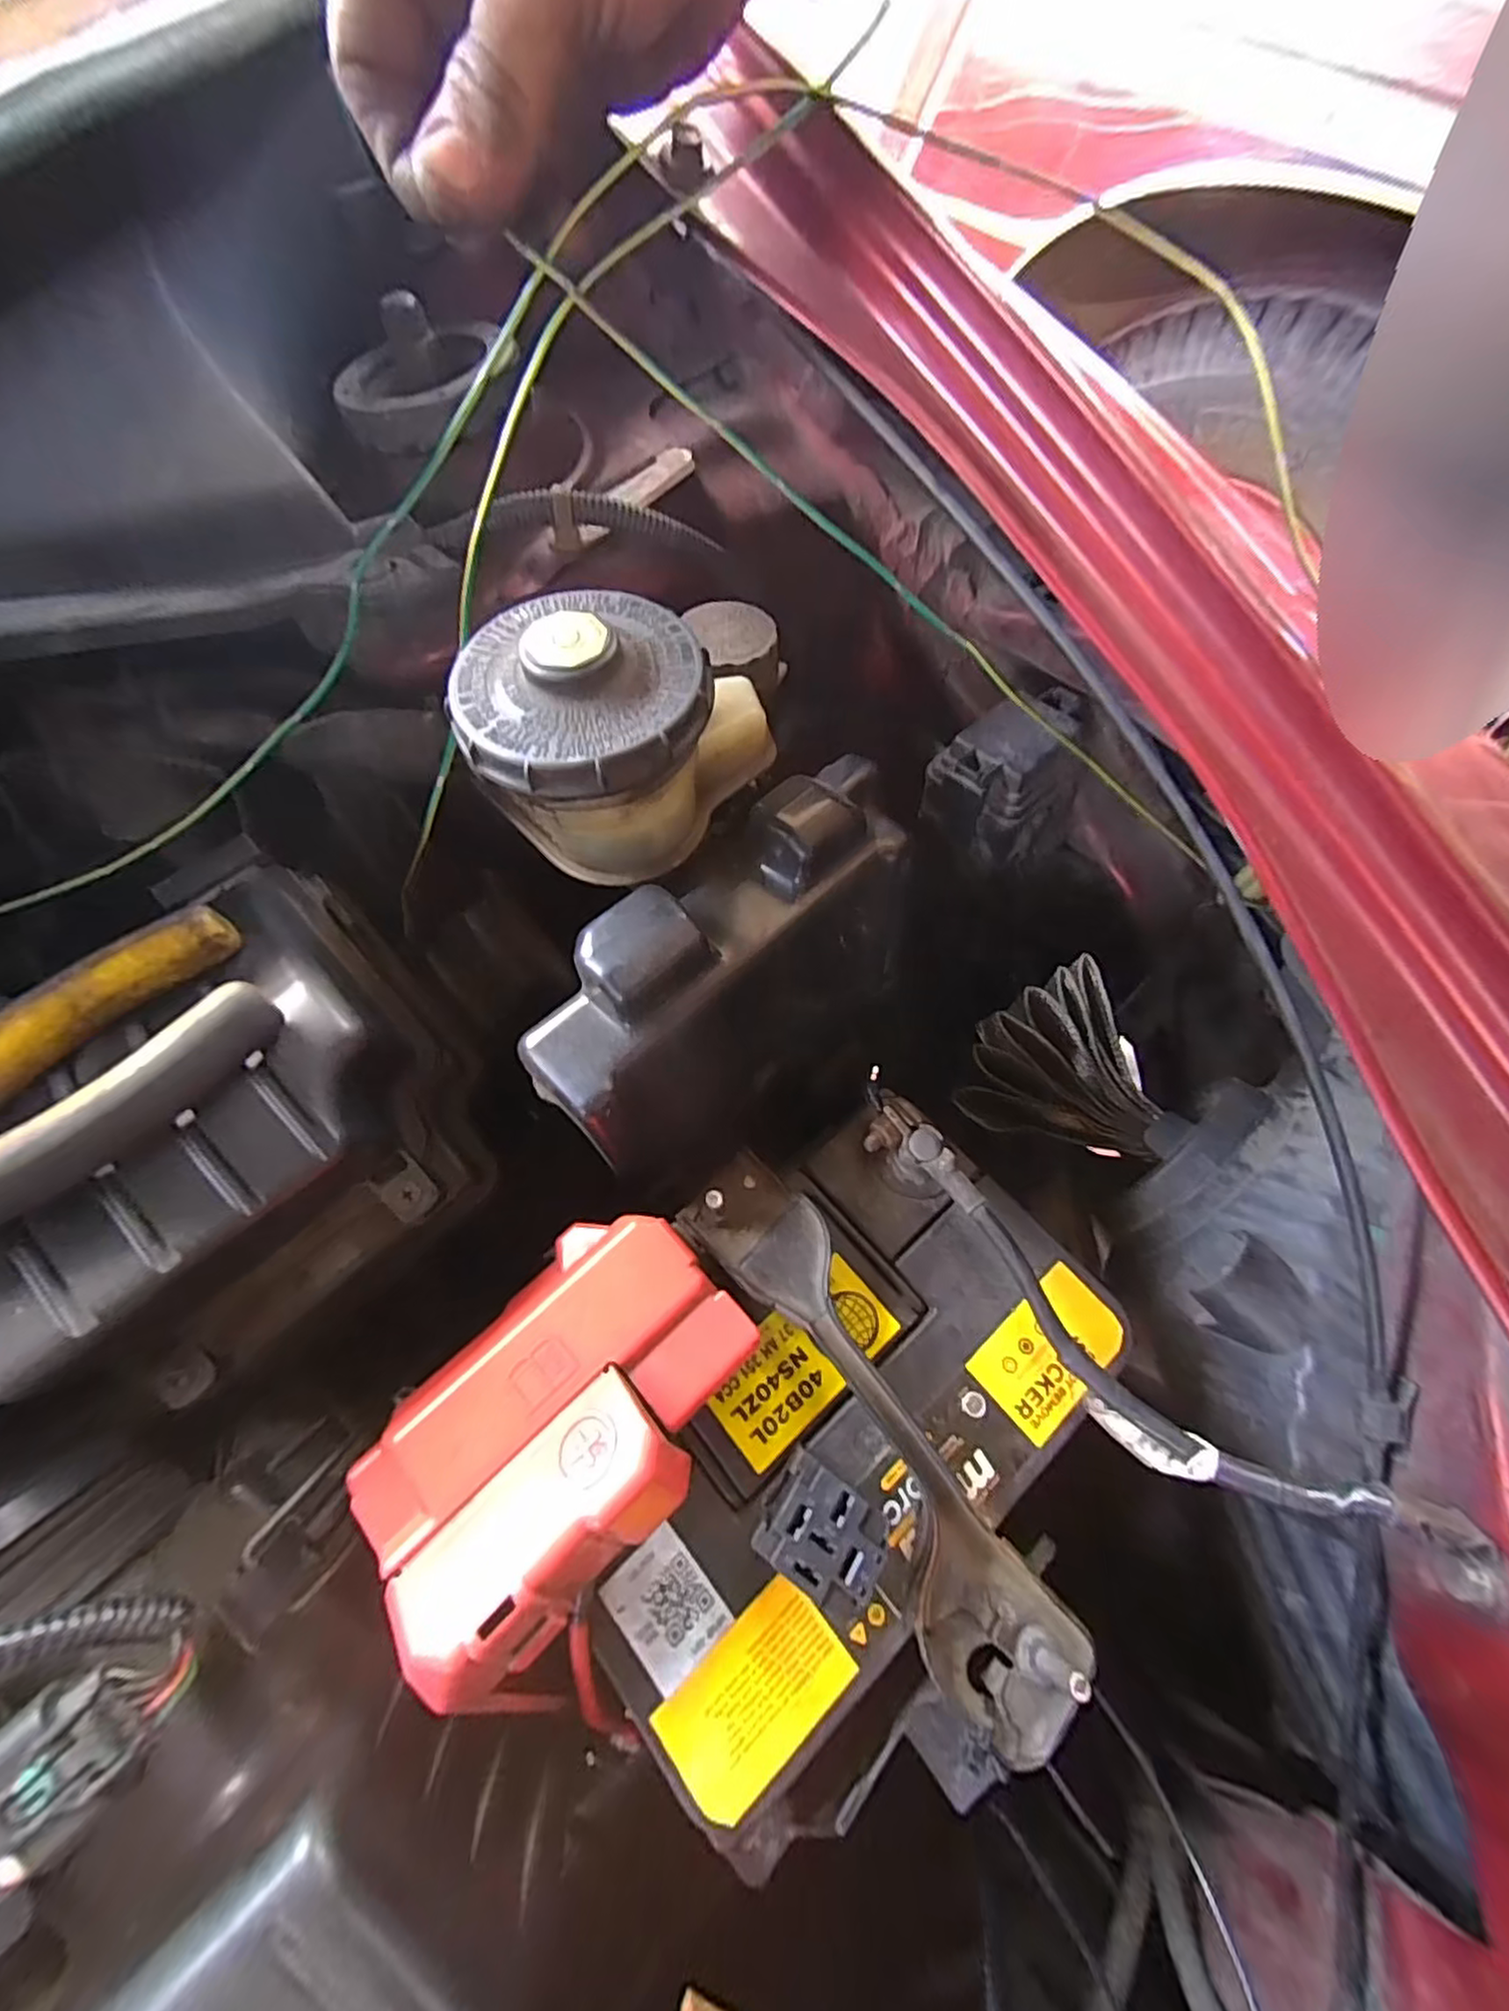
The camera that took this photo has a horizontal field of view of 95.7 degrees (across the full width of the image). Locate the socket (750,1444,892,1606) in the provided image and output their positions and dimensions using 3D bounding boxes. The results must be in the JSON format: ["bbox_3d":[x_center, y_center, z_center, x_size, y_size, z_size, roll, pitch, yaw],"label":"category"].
[{"bbox_3d":[0.019,0.148,0.194,0.031,0.027,0.026,32,68,14],"label":"socket"}]

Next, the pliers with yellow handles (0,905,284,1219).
[{"bbox_3d":[-0.186,0.034,0.159,0.143,0.023,0.050,-39,71,-17],"label":"pliers with yellow handles"}]

